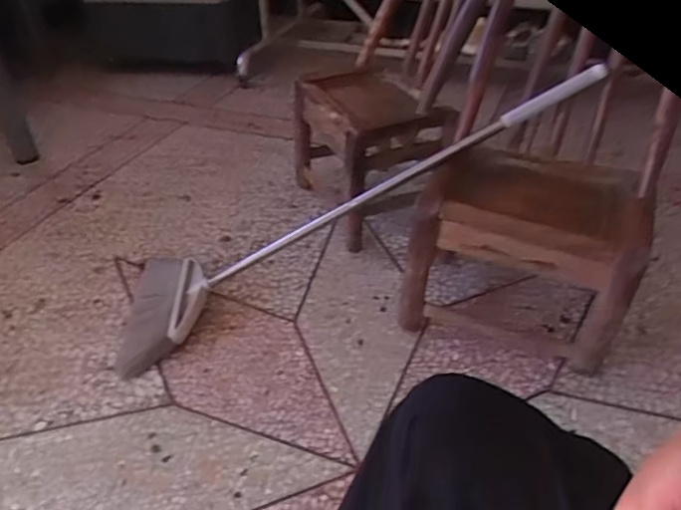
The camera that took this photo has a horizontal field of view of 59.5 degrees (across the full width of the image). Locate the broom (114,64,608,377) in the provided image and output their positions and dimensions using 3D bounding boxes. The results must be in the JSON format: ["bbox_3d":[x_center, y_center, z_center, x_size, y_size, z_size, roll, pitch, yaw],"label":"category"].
[{"bbox_3d":[0.022,-0.082,1.163,1.031,0.066,0.321,-26,36,11],"label":"broom"}]

